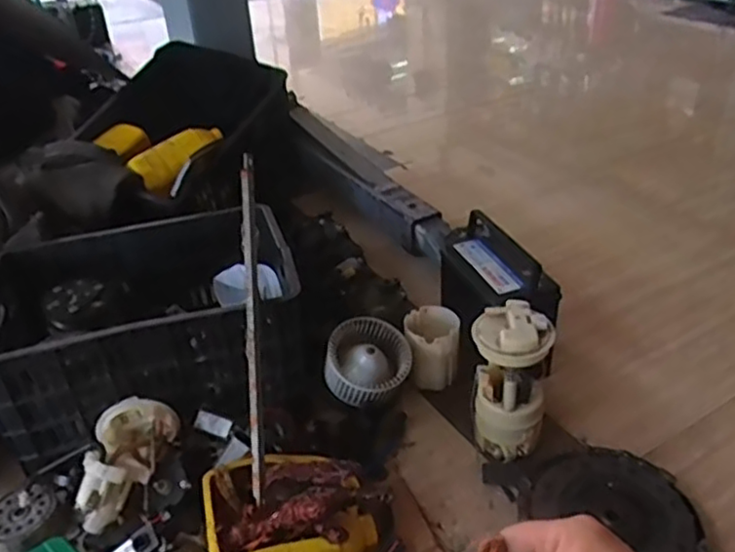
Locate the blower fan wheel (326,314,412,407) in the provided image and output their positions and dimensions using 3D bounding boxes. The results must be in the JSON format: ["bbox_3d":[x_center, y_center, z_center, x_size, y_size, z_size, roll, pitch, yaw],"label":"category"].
[{"bbox_3d":[-0.001,0.147,1.133,0.148,0.069,0.144,9,55,-14],"label":"blower fan wheel"}]

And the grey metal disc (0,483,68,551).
[{"bbox_3d":[-0.508,0.361,0.970,0.111,0.046,0.100,23,46,35],"label":"grey metal disc"}]

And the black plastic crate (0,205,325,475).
[{"bbox_3d":[-0.371,0.083,1.143,0.515,0.206,0.387,-10,34,-10],"label":"black plastic crate"}]

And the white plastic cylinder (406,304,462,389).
[{"bbox_3d":[0.118,0.123,1.196,0.096,0.097,0.108,-2,34,2],"label":"white plastic cylinder"}]

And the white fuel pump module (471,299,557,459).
[{"bbox_3d":[0.222,0.163,1.026,0.115,0.224,0.115,3,34,10],"label":"white fuel pump module"}]

